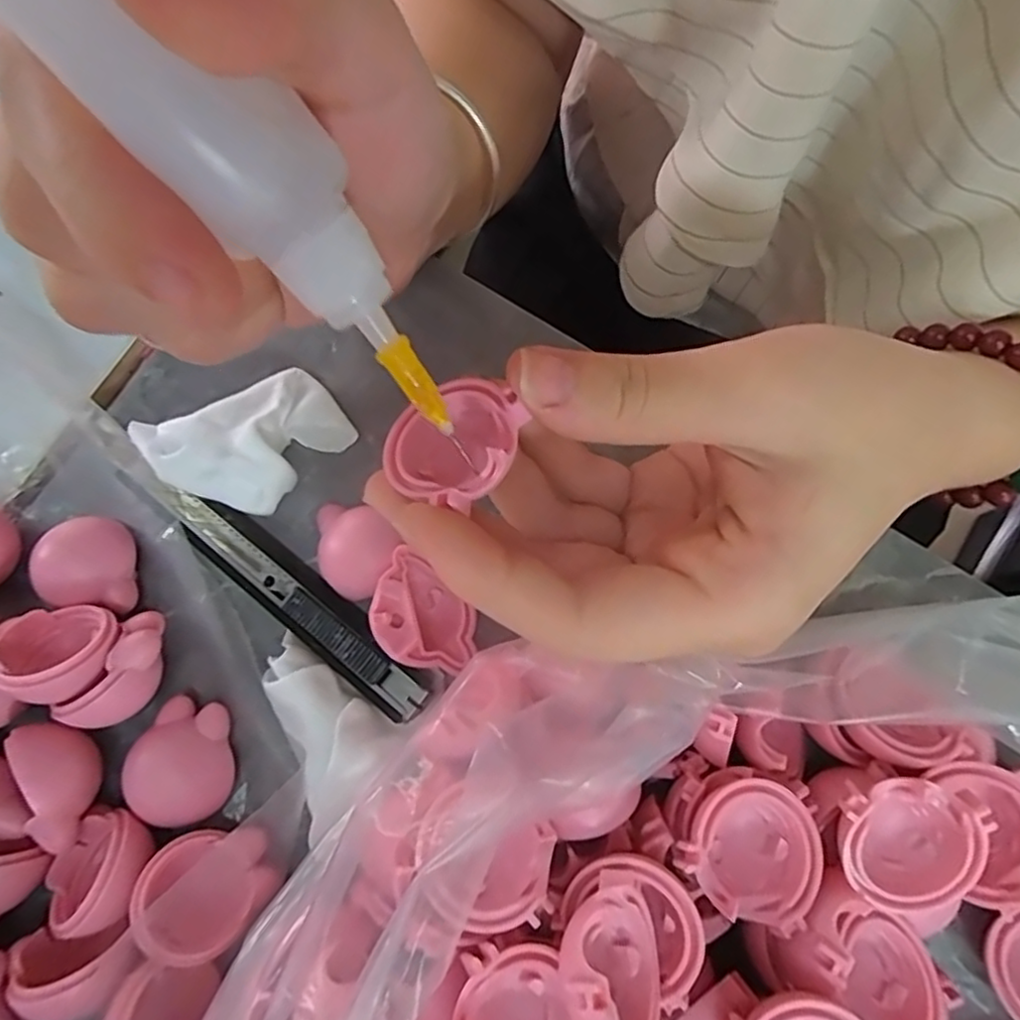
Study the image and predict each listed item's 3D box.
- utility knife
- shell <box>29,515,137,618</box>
[{"bbox_3d":[-0.077,0.014,0.193,0.133,0.013,0.015,39,84,12],"label":"utility knife"},{"bbox_3d":[-0.124,0.015,0.194,0.027,0.015,0.027,-1,78,5],"label":"shell"}]

